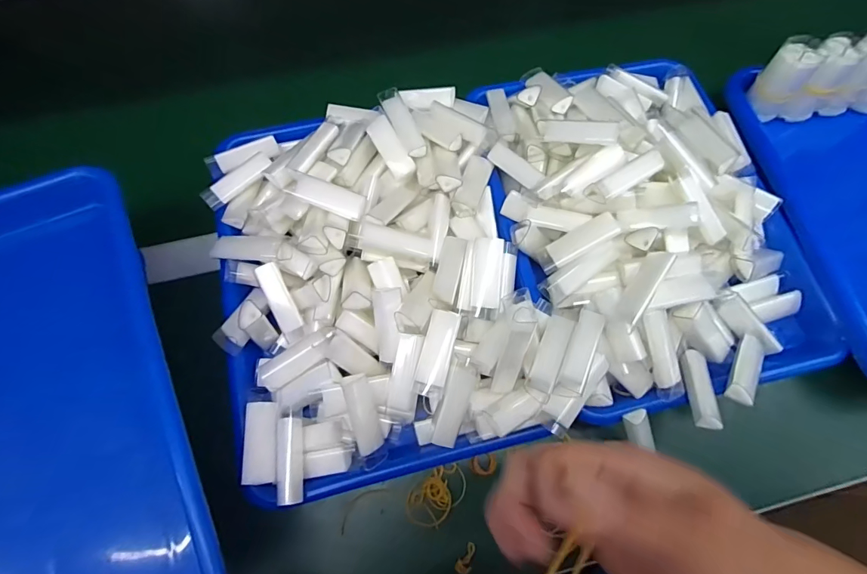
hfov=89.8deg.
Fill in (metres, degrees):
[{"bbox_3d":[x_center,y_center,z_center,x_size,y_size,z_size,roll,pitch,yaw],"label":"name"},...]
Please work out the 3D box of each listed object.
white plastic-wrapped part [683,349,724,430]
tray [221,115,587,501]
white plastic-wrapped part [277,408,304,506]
[{"bbox_3d":[0.195,0.074,0.317,0.018,0.010,0.061,10,51,4],"label":"white plastic-wrapped part"},{"bbox_3d":[-0.050,-0.017,0.351,0.239,0.048,0.312,-15,69,-6],"label":"tray"},{"bbox_3d":[-0.099,0.117,0.304,0.016,0.016,0.061,-5,68,-2],"label":"white plastic-wrapped part"}]

